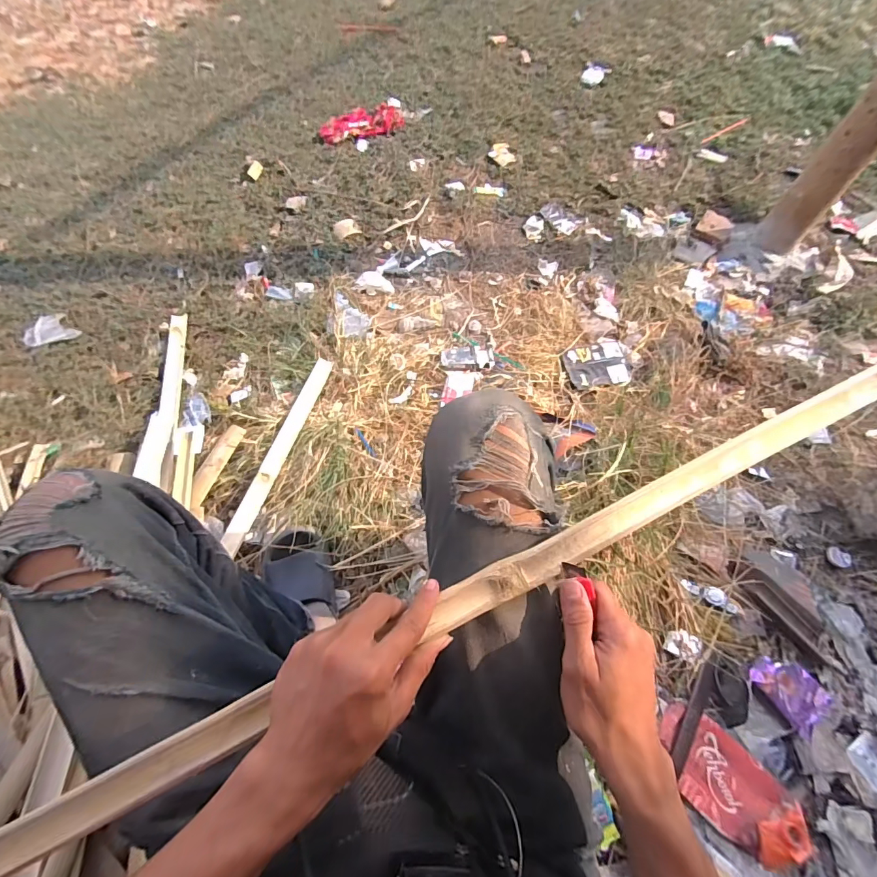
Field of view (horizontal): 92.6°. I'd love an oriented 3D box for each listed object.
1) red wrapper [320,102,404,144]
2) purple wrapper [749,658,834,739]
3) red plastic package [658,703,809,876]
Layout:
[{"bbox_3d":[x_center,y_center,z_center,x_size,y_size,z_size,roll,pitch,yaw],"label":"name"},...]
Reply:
[{"bbox_3d":[-0.246,-1.015,1.348,0.284,0.017,0.145,-23,70,-11],"label":"red wrapper"},{"bbox_3d":[0.631,0.444,0.748,0.100,0.022,0.125,-36,73,-16],"label":"purple wrapper"},{"bbox_3d":[0.461,0.548,0.667,0.120,0.037,0.218,-40,53,-15],"label":"red plastic package"}]

